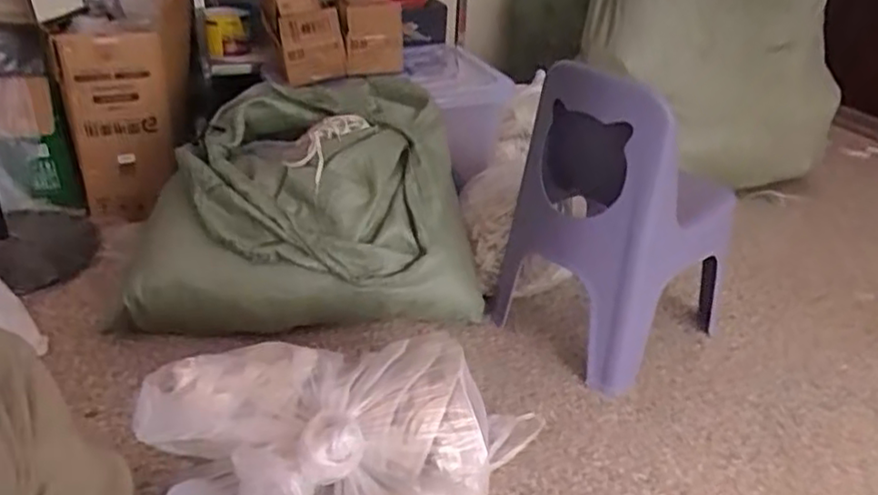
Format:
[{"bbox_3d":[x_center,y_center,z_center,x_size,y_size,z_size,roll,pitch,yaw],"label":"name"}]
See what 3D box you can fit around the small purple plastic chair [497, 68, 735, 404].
[{"bbox_3d":[0.349,-0.059,1.326,0.368,0.566,0.342,23,35,30],"label":"small purple plastic chair"}]

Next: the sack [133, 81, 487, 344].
[{"bbox_3d":[-0.279,-0.086,1.436,0.729,0.417,0.387,1,30,-4],"label":"sack"}]

